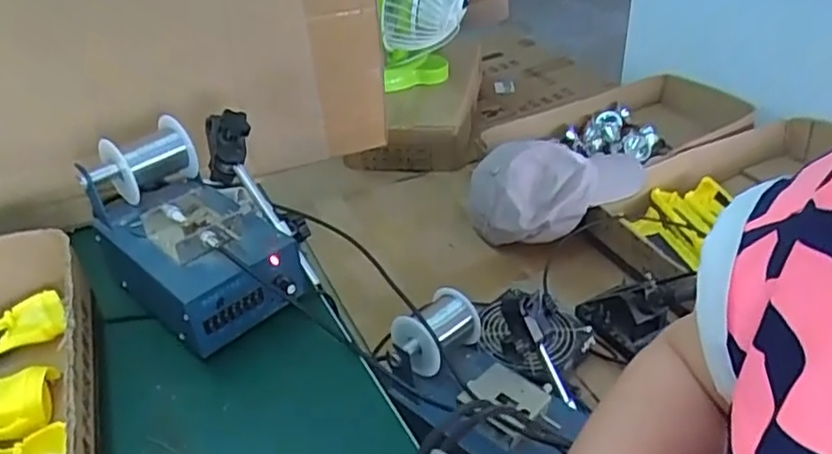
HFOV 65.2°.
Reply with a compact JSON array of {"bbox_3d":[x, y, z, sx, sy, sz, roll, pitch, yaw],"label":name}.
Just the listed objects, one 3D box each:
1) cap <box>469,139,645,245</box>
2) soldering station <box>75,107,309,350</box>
[{"bbox_3d":[0.215,-0.060,0.956,0.268,0.105,0.181,-4,36,-4],"label":"cap"},{"bbox_3d":[-0.202,-0.010,0.616,0.160,0.131,0.228,-27,42,-31],"label":"soldering station"}]

